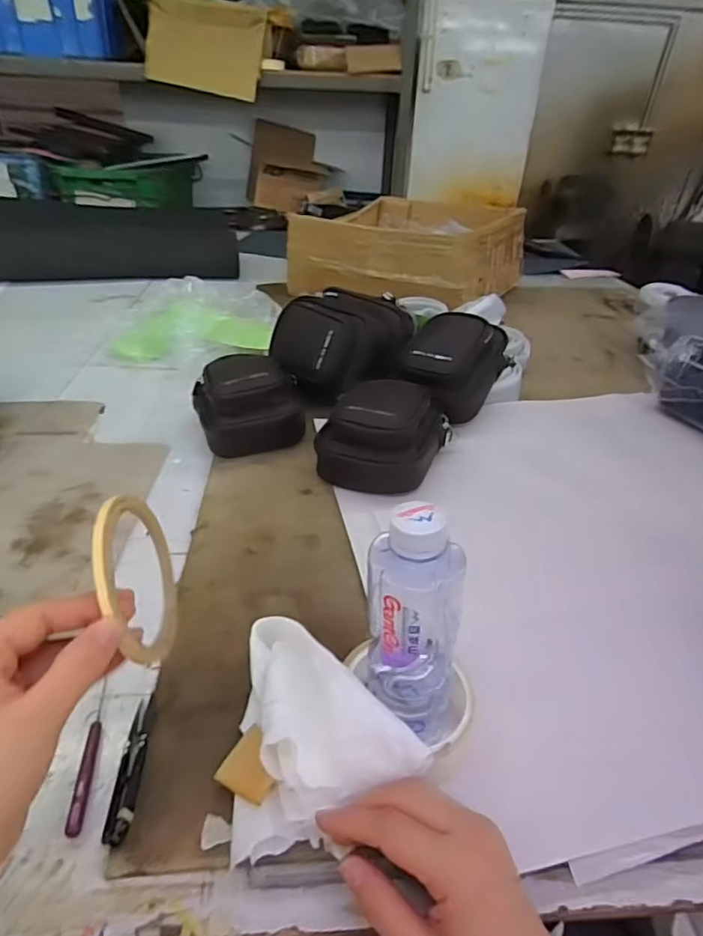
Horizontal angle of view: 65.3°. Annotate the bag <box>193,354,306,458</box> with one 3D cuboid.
[{"bbox_3d":[-0.136,-0.088,0.712,0.121,0.092,0.118,-12,37,-20],"label":"bag"}]

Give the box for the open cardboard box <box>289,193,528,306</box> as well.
[{"bbox_3d":[0.145,-0.499,1.257,0.426,0.162,0.450,18,37,20],"label":"open cardboard box"}]

